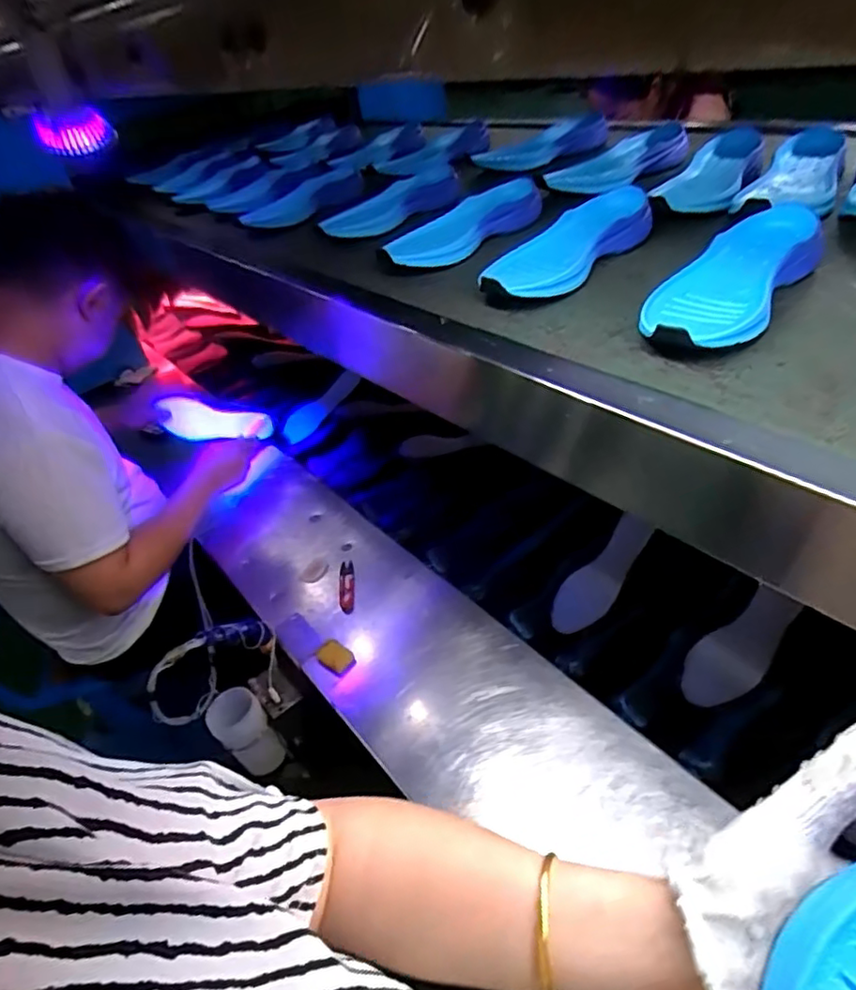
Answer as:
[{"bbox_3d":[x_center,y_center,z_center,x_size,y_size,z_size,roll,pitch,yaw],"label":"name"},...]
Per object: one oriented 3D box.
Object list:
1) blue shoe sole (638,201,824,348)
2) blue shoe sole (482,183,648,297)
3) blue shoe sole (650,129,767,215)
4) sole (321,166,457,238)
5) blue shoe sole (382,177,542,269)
[{"bbox_3d":[0.271,-0.193,0.527,0.092,0.034,0.246,27,57,34],"label":"blue shoe sole"},{"bbox_3d":[0.148,-0.268,0.650,0.234,0.043,0.098,-40,49,-22],"label":"blue shoe sole"},{"bbox_3d":[0.358,-0.404,0.759,0.105,0.081,0.269,14,38,21],"label":"blue shoe sole"},{"bbox_3d":[-0.059,-0.437,0.916,0.228,0.044,0.114,-32,44,-16],"label":"sole"},{"bbox_3d":[0.040,-0.344,0.766,0.236,0.043,0.095,-35,46,-20],"label":"blue shoe sole"}]

